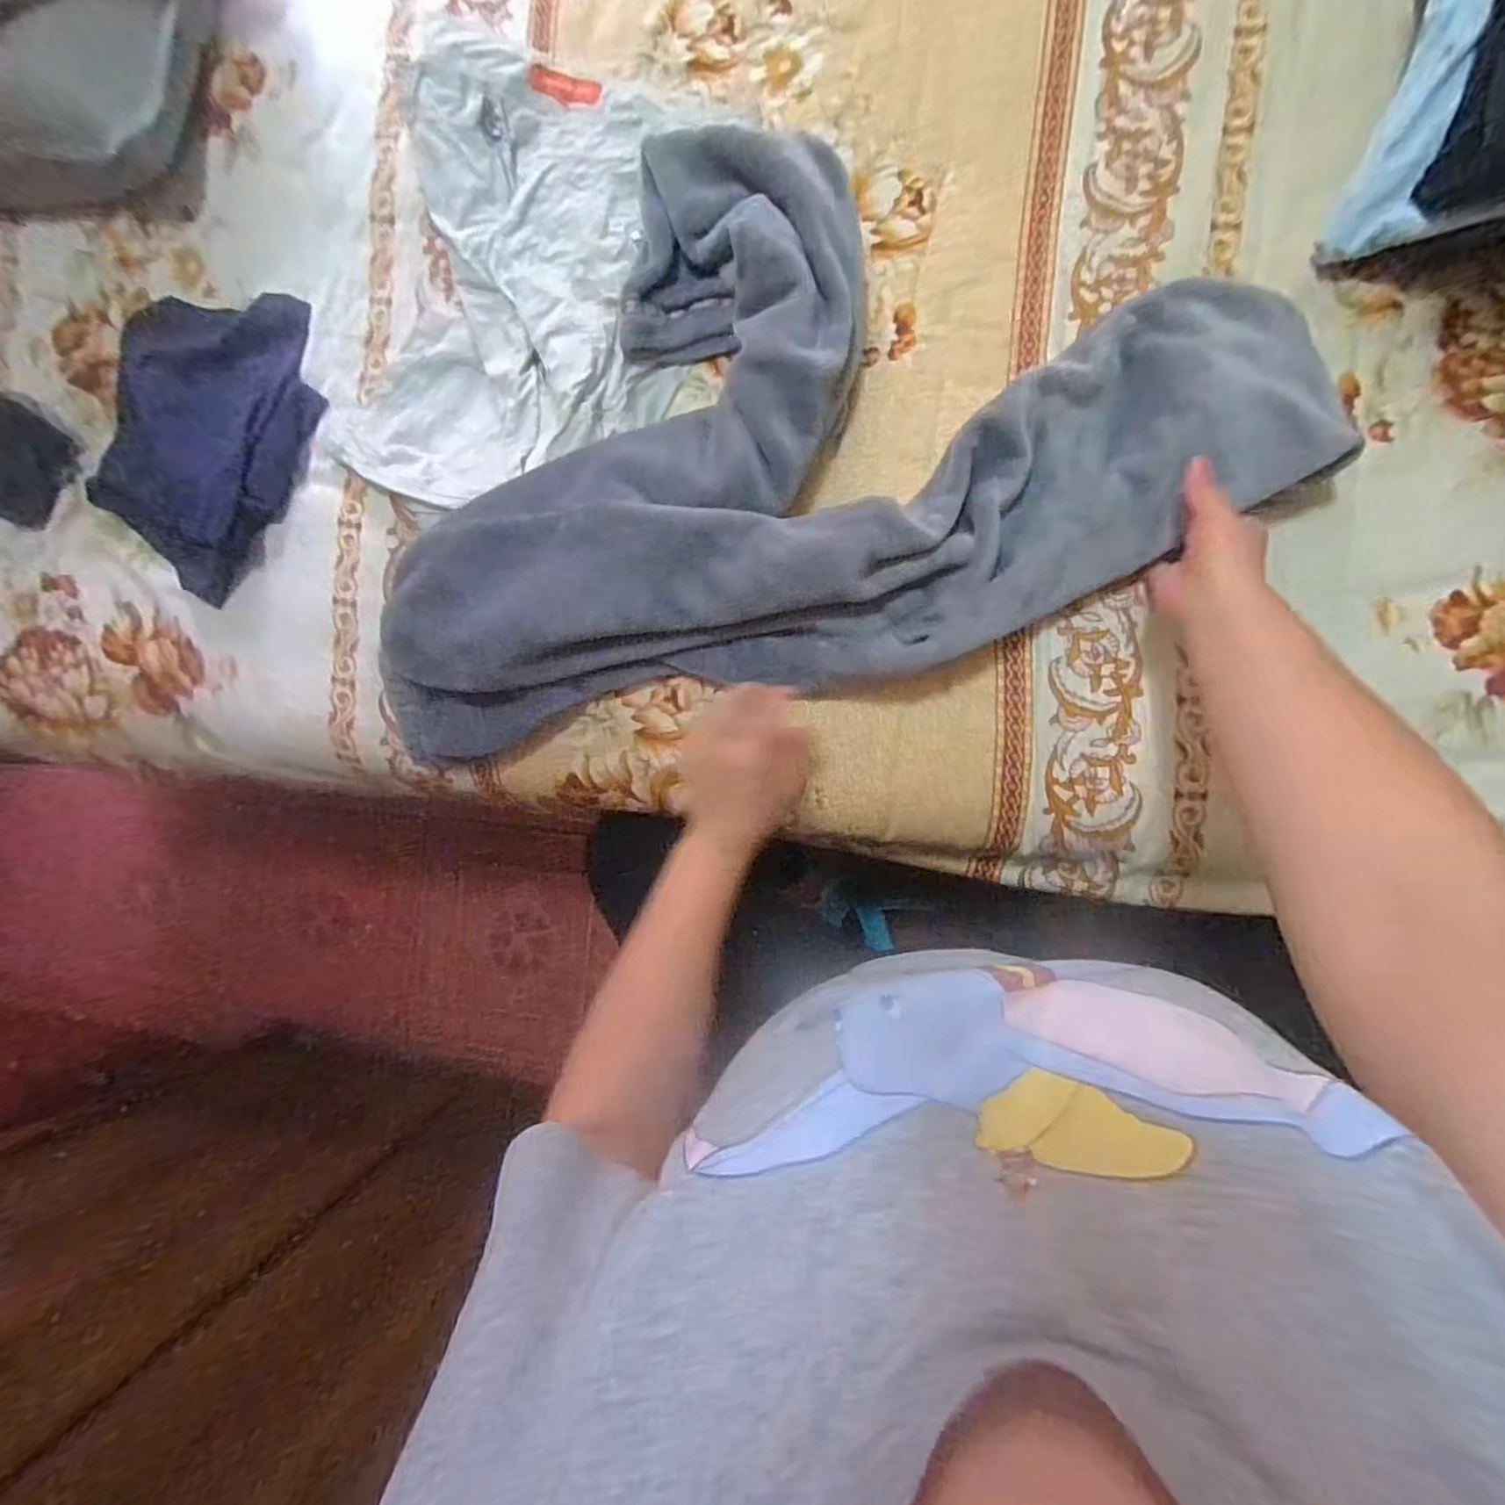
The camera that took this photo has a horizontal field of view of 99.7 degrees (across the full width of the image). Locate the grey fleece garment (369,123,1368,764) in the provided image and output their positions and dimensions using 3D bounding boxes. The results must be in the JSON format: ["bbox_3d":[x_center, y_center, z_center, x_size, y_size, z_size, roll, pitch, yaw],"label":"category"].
[{"bbox_3d":[0.029,-0.273,0.502,0.722,0.088,0.433,-10,88,9],"label":"grey fleece garment"}]

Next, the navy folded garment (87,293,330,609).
[{"bbox_3d":[-0.543,-0.313,0.617,0.238,0.048,0.295,20,93,9],"label":"navy folded garment"}]

